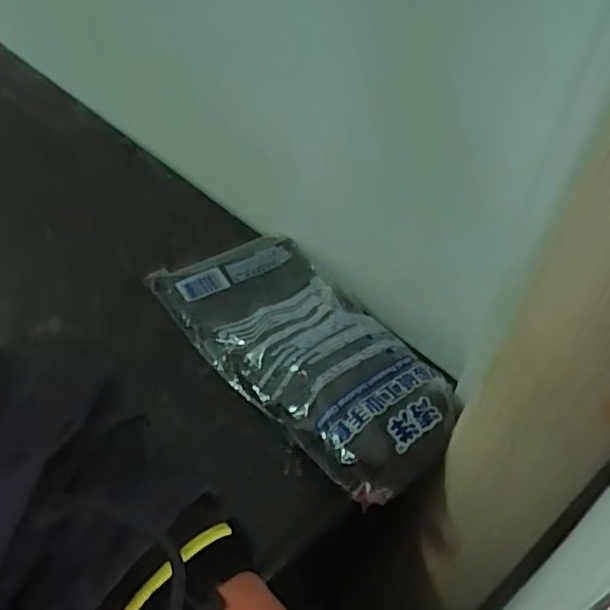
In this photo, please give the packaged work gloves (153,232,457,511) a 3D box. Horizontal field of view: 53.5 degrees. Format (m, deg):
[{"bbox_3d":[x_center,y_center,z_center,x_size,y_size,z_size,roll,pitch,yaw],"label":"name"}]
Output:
[{"bbox_3d":[-0.001,0.032,0.607,0.168,0.056,0.357,-26,53,-29],"label":"packaged work gloves"}]

